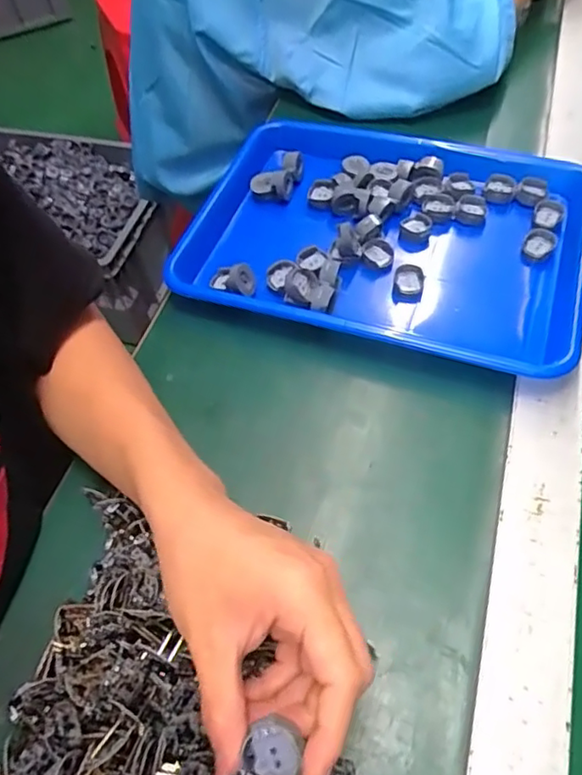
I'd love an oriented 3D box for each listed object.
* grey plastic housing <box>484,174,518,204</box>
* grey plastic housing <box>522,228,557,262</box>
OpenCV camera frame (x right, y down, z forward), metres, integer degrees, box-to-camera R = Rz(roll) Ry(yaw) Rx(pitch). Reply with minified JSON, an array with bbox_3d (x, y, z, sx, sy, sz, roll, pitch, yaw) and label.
[{"bbox_3d":[0.195,-0.185,0.541,0.028,0.011,0.030,14,59,13],"label":"grey plastic housing"},{"bbox_3d":[0.214,-0.122,0.500,0.025,0.013,0.033,30,63,21],"label":"grey plastic housing"}]

